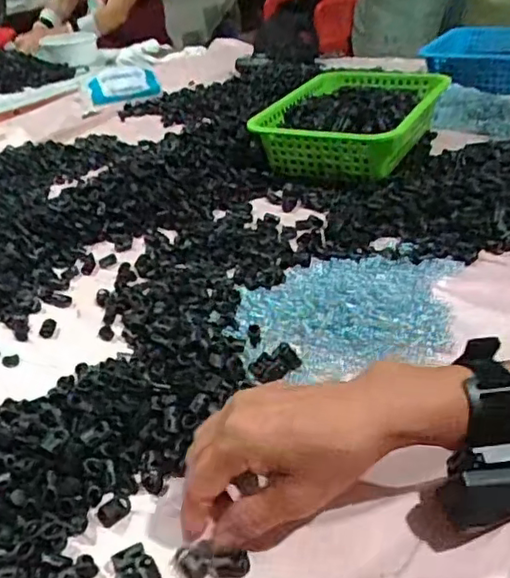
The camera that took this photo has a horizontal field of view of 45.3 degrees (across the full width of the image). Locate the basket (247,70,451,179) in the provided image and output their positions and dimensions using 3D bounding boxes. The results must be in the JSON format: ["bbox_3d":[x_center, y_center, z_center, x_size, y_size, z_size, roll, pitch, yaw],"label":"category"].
[{"bbox_3d":[0.147,-0.243,0.908,0.217,0.090,0.269,13,35,27],"label":"basket"}]

